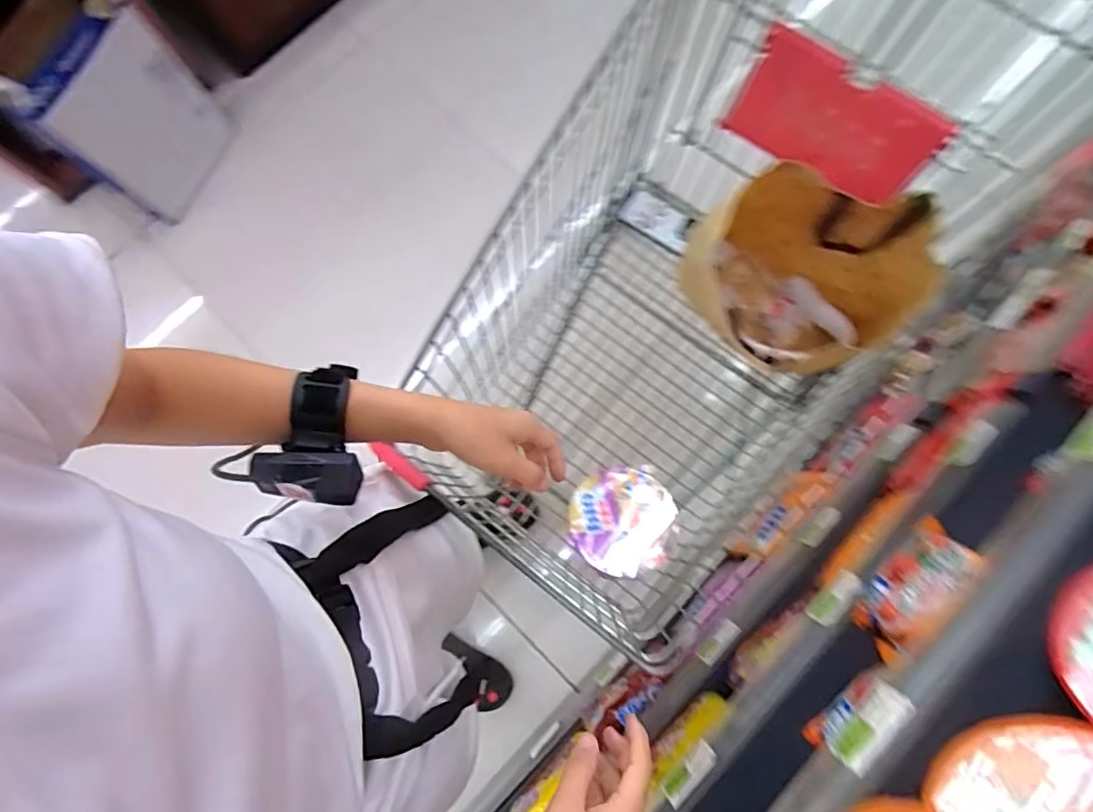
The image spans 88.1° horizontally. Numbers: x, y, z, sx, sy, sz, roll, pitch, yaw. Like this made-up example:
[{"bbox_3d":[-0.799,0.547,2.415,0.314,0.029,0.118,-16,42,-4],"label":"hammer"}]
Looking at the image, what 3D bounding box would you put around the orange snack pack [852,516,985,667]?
[{"bbox_3d":[0.449,0.228,0.695,0.165,0.022,0.080,-56,42,9],"label":"orange snack pack"}]

